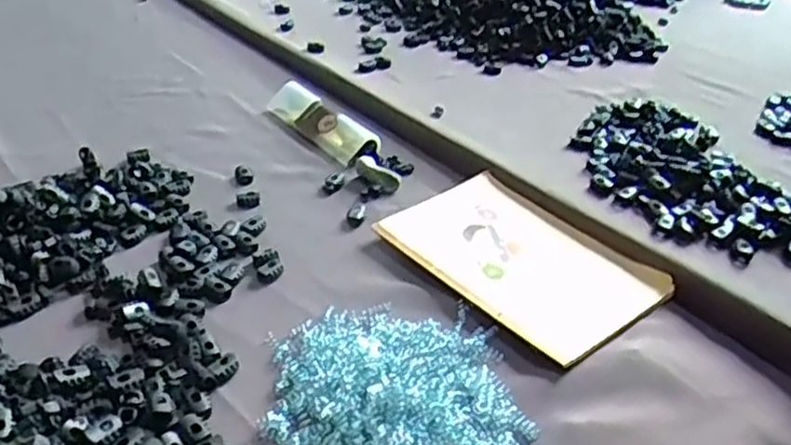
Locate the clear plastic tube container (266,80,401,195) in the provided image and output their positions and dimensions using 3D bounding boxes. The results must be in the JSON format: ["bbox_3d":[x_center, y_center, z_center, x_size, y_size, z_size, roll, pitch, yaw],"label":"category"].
[{"bbox_3d":[-0.065,-0.096,0.741,0.040,0.024,0.215,-21,41,-32],"label":"clear plastic tube container"}]

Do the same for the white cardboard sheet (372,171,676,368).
[{"bbox_3d":[0.097,0.025,0.593,0.134,0.009,0.218,-23,42,-34],"label":"white cardboard sheet"}]

